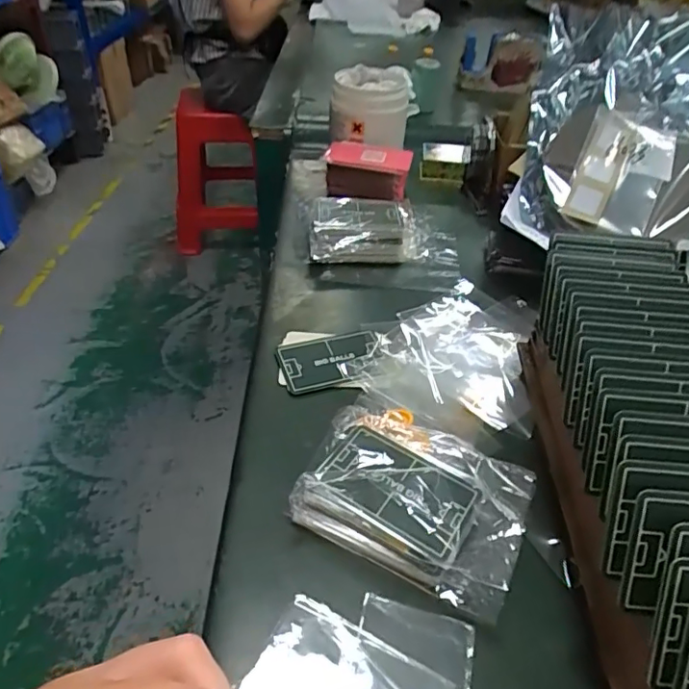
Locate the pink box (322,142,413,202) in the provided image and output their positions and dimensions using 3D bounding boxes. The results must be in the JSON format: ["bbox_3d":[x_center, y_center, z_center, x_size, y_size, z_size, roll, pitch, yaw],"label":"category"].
[{"bbox_3d":[0.027,-0.202,0.630,0.098,0.047,0.062,5,41,2],"label":"pink box"}]

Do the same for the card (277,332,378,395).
[{"bbox_3d":[-0.010,0.012,0.422,0.078,0.009,0.051,-8,42,-13],"label":"card"}]

